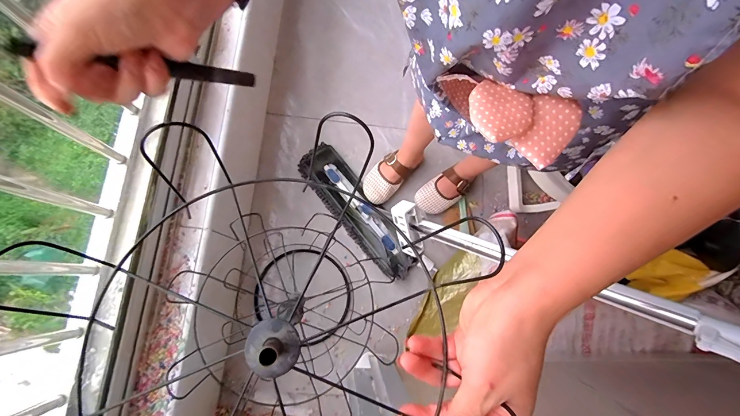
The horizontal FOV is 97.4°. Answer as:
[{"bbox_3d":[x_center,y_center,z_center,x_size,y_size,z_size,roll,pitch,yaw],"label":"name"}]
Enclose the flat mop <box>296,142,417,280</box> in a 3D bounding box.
[{"bbox_3d":[-0.038,0.005,0.964,0.126,0.042,0.459,-36,84,-17],"label":"flat mop"}]

